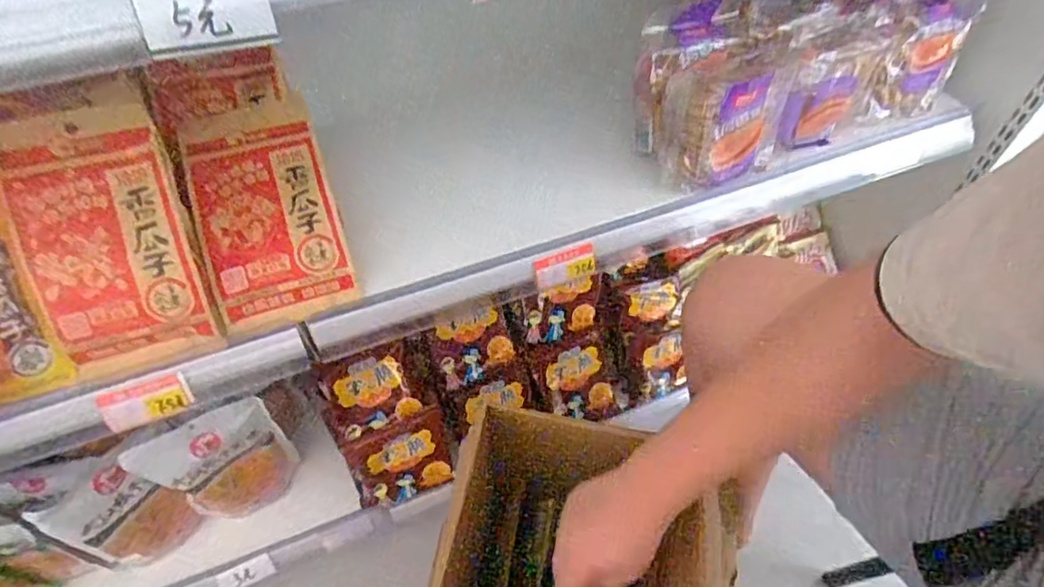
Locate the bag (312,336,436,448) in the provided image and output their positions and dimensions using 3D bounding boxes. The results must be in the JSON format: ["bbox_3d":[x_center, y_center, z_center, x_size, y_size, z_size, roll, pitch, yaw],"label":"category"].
[{"bbox_3d":[-0.199,0.135,0.834,0.154,0.040,0.097,-21,98,-18],"label":"bag"}]

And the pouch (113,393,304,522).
[{"bbox_3d":[-0.386,0.232,0.779,0.156,0.231,0.036,-26,57,-20],"label":"pouch"}]

